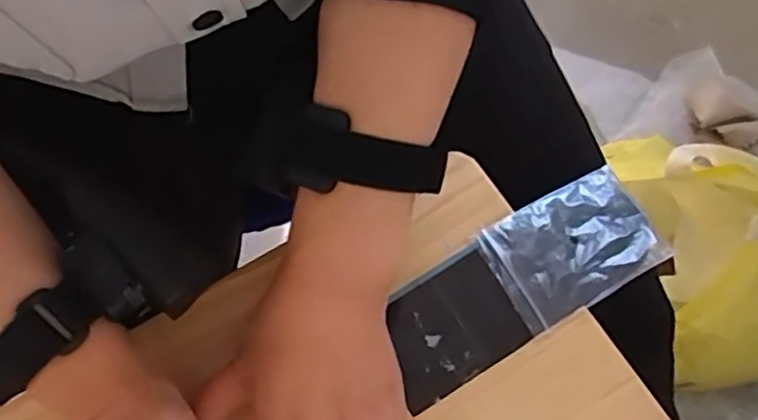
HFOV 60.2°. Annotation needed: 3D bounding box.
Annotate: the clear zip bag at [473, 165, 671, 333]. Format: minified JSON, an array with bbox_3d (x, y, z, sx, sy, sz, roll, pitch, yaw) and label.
[{"bbox_3d":[0.110,0.021,0.374,0.097,0.012,0.066,-27,71,-12],"label":"clear zip bag"}]

